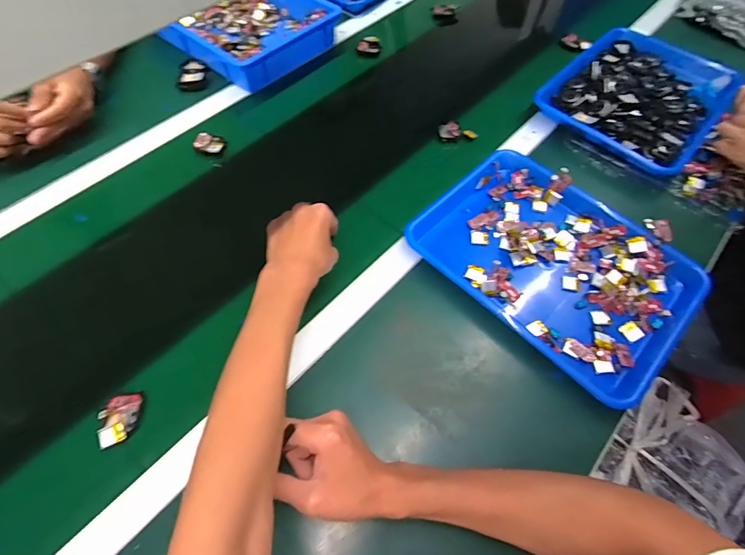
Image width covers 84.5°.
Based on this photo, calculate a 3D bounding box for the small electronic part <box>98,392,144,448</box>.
[{"bbox_3d":[-0.269,0.152,0.437,0.038,0.013,0.053,-7,59,-5],"label":"small electronic part"}]

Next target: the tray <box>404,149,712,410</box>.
[{"bbox_3d":[0.240,-0.024,0.543,0.254,0.035,0.340,-39,66,-22],"label":"tray"}]

